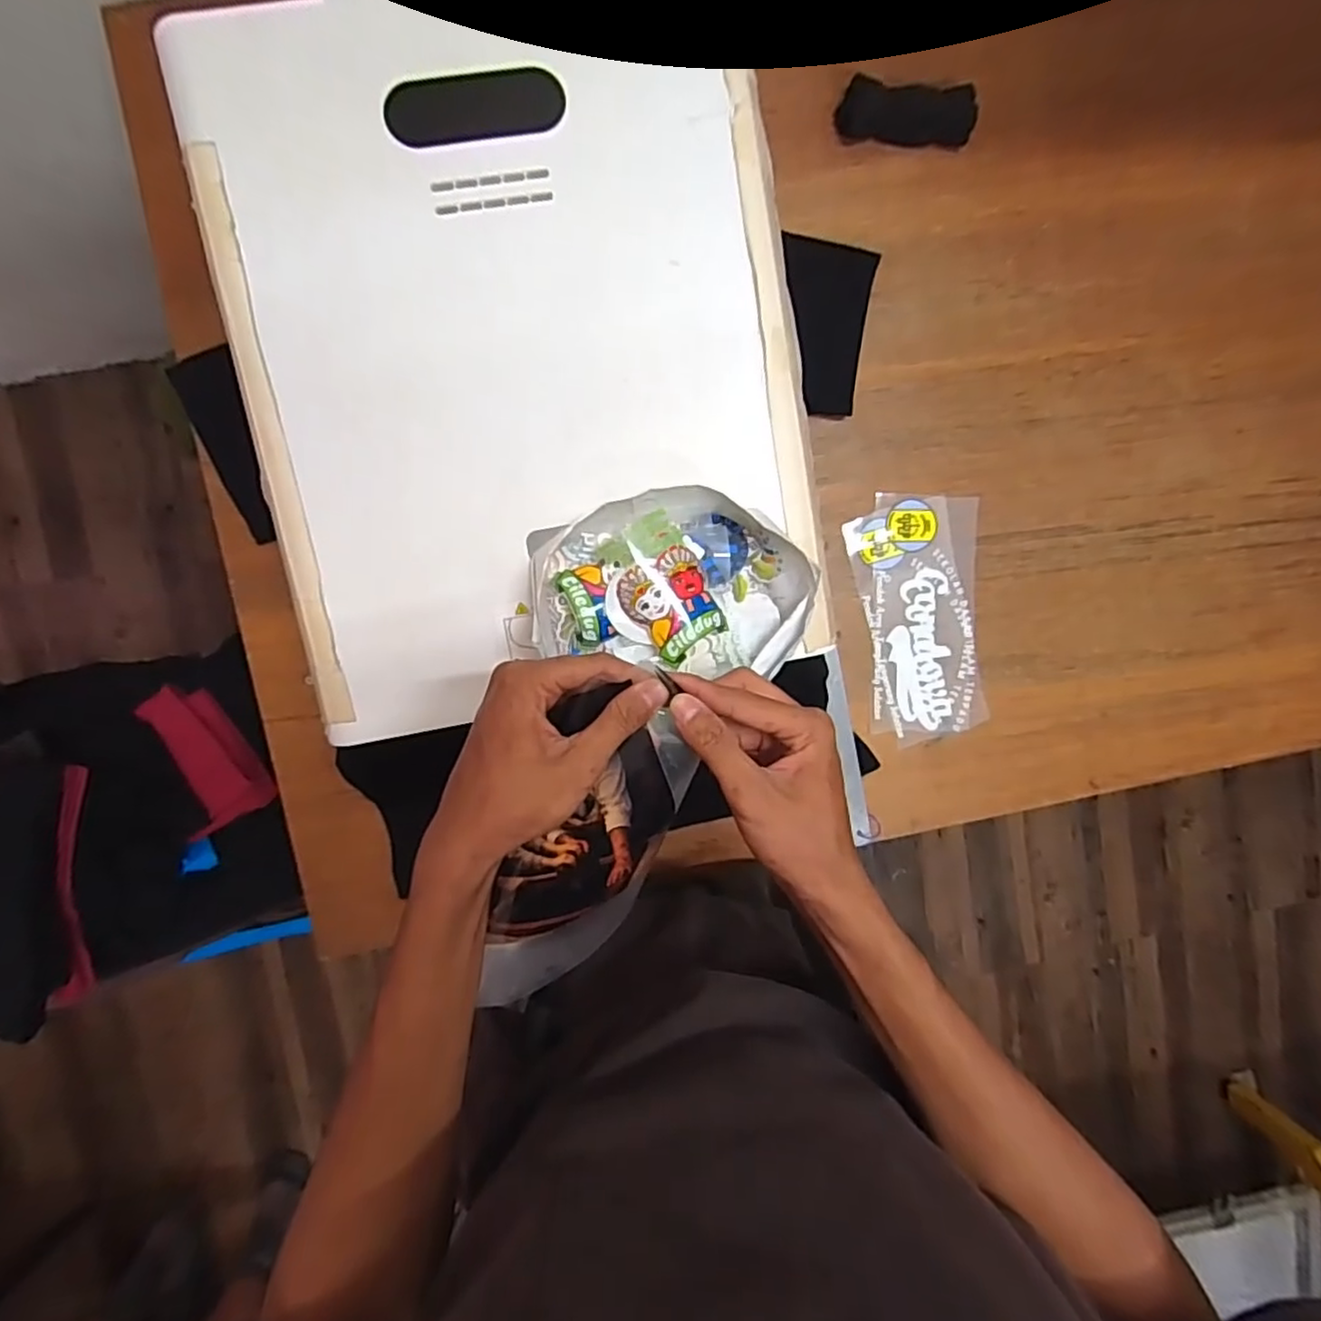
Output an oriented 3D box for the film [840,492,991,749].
[{"bbox_3d":[0.270,-0.044,0.700,0.137,0.004,0.252,-6,95,-4],"label":"film"}]

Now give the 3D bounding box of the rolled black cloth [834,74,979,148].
[{"bbox_3d":[0.235,-0.521,0.639,0.128,0.031,0.045,5,94,-5],"label":"rolled black cloth"}]

